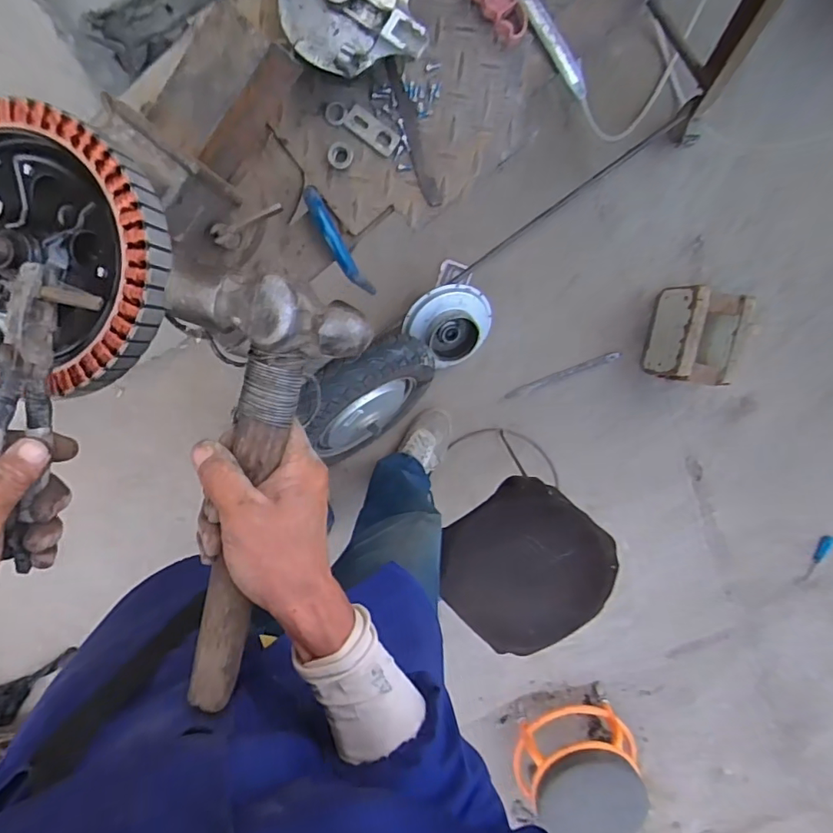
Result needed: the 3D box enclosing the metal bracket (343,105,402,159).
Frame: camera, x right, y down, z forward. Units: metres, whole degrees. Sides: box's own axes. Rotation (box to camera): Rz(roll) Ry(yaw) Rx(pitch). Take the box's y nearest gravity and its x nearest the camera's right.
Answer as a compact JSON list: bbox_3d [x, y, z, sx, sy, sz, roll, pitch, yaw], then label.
[{"bbox_3d":[-0.048,-0.304,0.552,0.060,0.004,0.028,34,97,-4],"label":"metal bracket"}]

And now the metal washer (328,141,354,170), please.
[{"bbox_3d":[-0.081,-0.277,0.550,0.027,0.015,0.028,0,98,1],"label":"metal washer"}]

